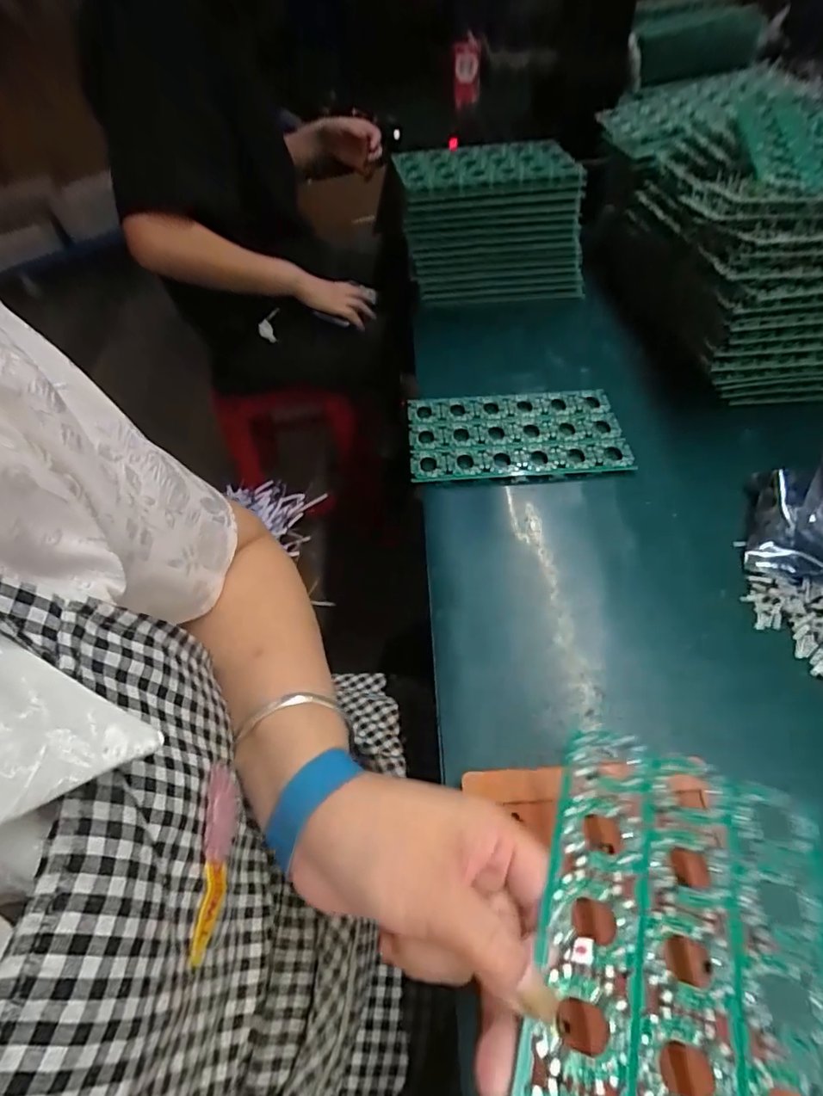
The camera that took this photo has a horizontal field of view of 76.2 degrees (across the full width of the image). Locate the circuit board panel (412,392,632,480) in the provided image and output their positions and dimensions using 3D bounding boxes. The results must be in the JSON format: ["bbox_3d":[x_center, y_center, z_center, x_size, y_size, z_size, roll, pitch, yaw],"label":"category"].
[{"bbox_3d":[0.100,-0.110,0.511,0.201,0.010,0.118,-3,50,1],"label":"circuit board panel"}]

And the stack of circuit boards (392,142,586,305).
[{"bbox_3d":[0.095,-0.414,0.682,0.231,0.155,0.132,-8,49,0],"label":"stack of circuit boards"}]

